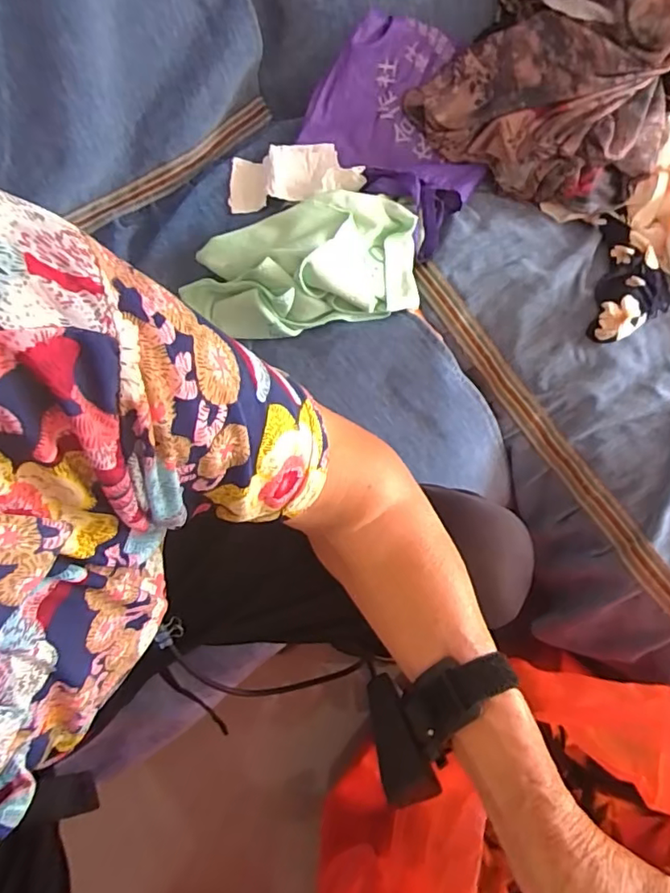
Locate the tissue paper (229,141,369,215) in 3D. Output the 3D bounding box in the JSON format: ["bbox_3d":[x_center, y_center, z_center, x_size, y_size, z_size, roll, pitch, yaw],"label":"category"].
[{"bbox_3d":[-0.047,-0.311,0.625,0.153,0.015,0.066,-7,80,9],"label":"tissue paper"}]

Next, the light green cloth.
[{"bbox_3d":[-0.031,-0.188,0.559,0.230,0.076,0.129,-14,67,-4],"label":"light green cloth"}]

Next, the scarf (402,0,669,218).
[{"bbox_3d":[0.231,-0.399,0.579,0.253,0.192,0.181,24,70,11],"label":"scarf"}]

